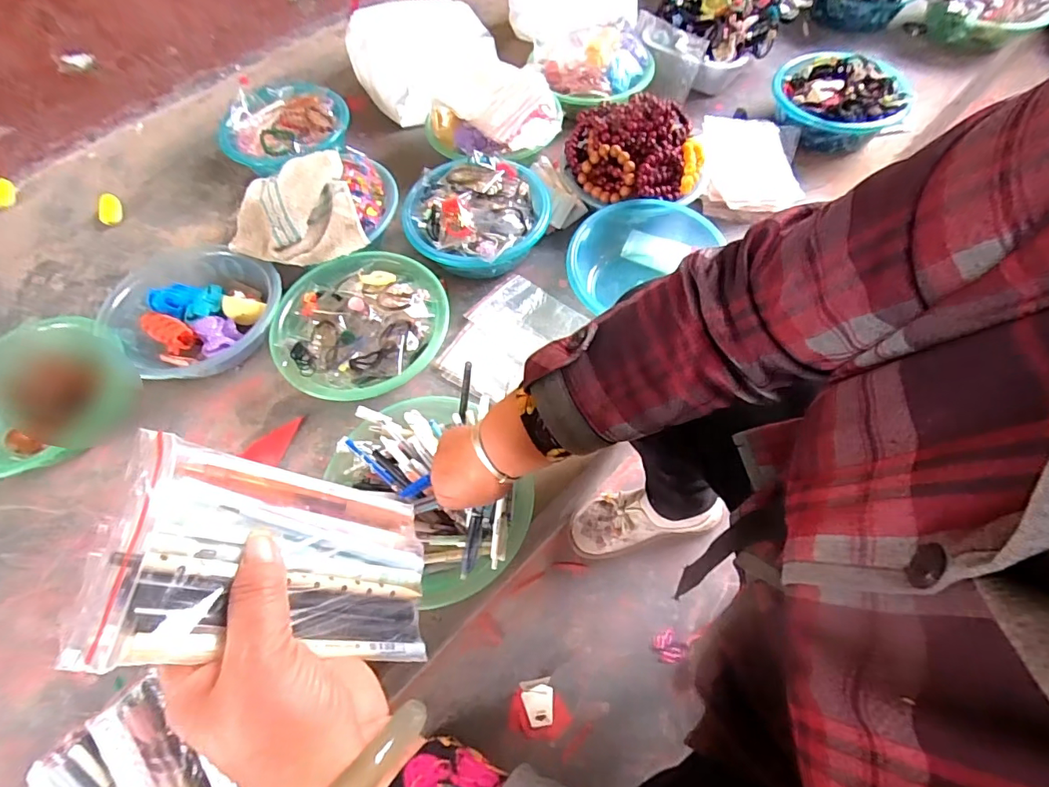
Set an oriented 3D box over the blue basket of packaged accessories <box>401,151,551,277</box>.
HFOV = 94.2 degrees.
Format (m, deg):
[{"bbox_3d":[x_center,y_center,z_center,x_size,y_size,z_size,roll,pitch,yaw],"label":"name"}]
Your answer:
[{"bbox_3d":[-0.071,-0.276,0.755,0.218,0.074,0.201,0,62,0],"label":"blue basket of packaged accessories"}]

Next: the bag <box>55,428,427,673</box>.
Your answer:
[{"bbox_3d":[-0.123,0.085,0.257,0.025,0.161,0.099,-31,51,28],"label":"bag"}]

